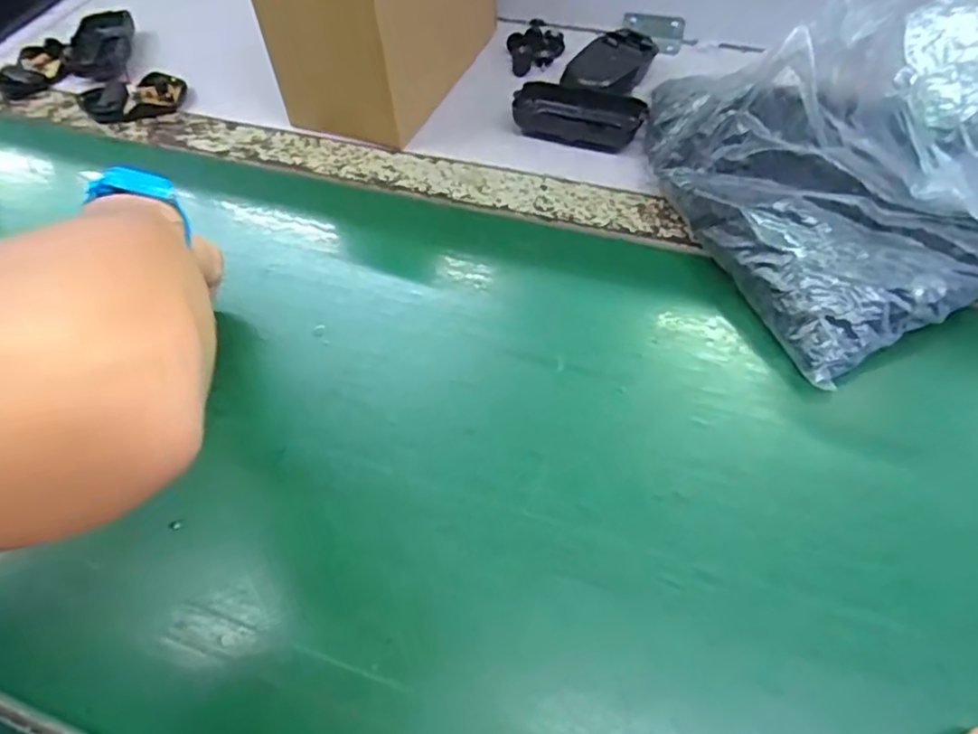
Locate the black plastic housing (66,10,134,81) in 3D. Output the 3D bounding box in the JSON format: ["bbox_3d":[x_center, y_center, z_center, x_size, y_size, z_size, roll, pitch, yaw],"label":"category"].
[{"bbox_3d":[-0.404,-0.337,0.673,0.055,0.021,0.108,-7,54,0],"label":"black plastic housing"}]

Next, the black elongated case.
[{"bbox_3d":[0.077,-0.215,0.547,0.107,0.023,0.049,18,57,17],"label":"black elongated case"}]

